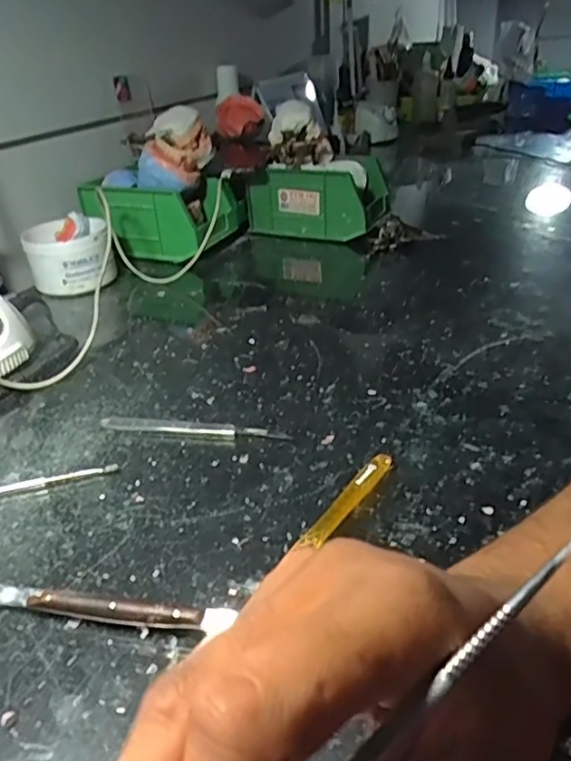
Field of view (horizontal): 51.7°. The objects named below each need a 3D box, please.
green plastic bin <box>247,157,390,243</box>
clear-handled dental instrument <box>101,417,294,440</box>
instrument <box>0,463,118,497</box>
[{"bbox_3d":[0.044,-0.245,0.787,0.171,0.080,0.101,13,35,24],"label":"green plastic bin"},{"bbox_3d":[-0.064,0.034,0.413,0.136,0.006,0.011,3,32,10],"label":"clear-handled dental instrument"},{"bbox_3d":[-0.179,0.069,0.368,0.143,0.006,0.008,-10,32,-11],"label":"instrument"}]

